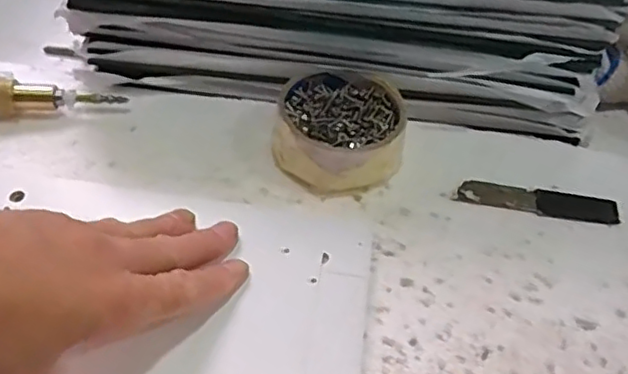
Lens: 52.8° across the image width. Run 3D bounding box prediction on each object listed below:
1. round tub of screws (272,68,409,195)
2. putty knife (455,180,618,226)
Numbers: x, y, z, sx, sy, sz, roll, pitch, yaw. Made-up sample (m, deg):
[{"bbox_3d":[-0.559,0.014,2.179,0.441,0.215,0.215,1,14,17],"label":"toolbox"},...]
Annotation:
[{"bbox_3d":[0.018,-0.038,0.416,0.080,0.036,0.084,2,49,-2],"label":"round tub of screws"},{"bbox_3d":[0.145,0.009,0.408,0.102,0.004,0.022,8,49,4],"label":"putty knife"}]

